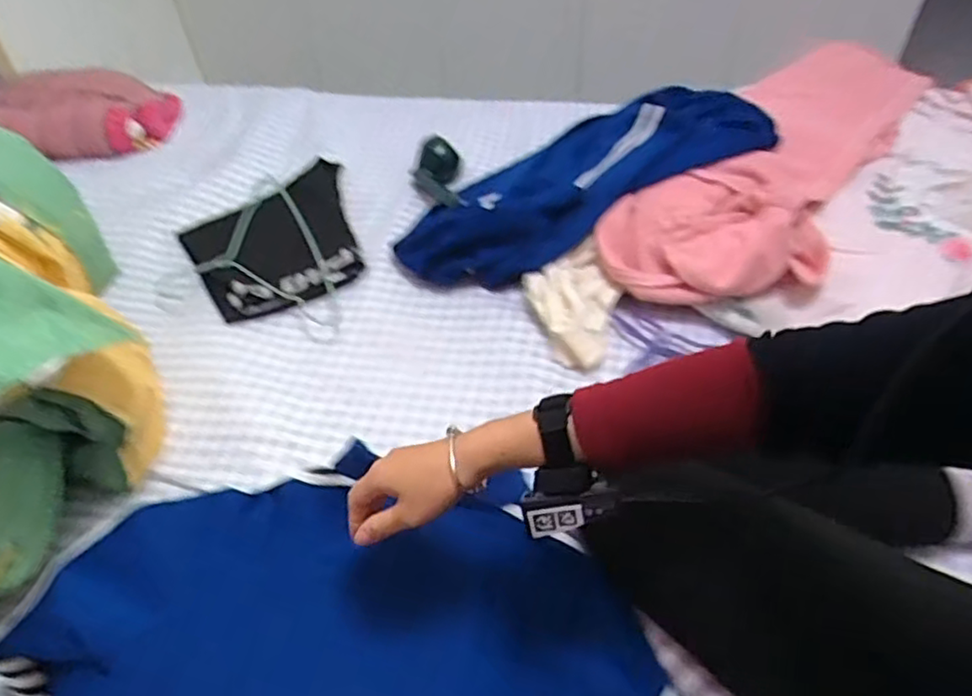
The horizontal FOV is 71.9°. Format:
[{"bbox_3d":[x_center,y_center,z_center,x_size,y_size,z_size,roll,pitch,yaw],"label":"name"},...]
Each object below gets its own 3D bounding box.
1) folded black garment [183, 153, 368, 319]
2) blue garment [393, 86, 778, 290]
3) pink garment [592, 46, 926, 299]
[{"bbox_3d":[-0.298,-0.166,0.985,0.254,0.031,0.278,-27,52,-20],"label":"folded black garment"},{"bbox_3d":[0.117,-0.262,1.000,0.555,0.129,0.305,-29,52,-6],"label":"blue garment"},{"bbox_3d":[0.422,-0.283,0.975,0.258,0.097,0.667,26,54,24],"label":"pink garment"}]

